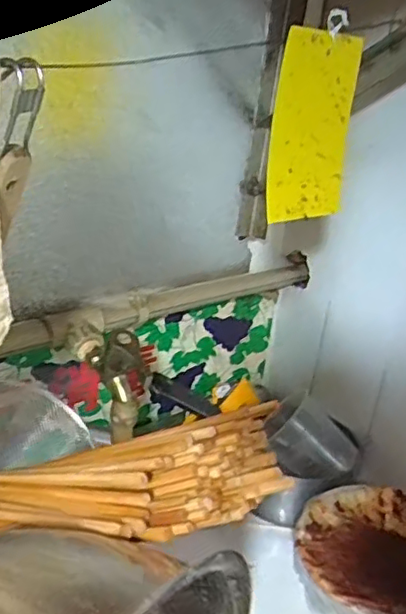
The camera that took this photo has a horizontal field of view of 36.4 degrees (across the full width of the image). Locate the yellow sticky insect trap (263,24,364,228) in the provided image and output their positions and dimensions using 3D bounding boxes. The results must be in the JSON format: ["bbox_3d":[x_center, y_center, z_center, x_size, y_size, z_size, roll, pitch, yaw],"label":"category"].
[{"bbox_3d":[0.091,-0.147,0.509,0.090,0.145,0.009,-11,26,-36],"label":"yellow sticky insect trap"}]

